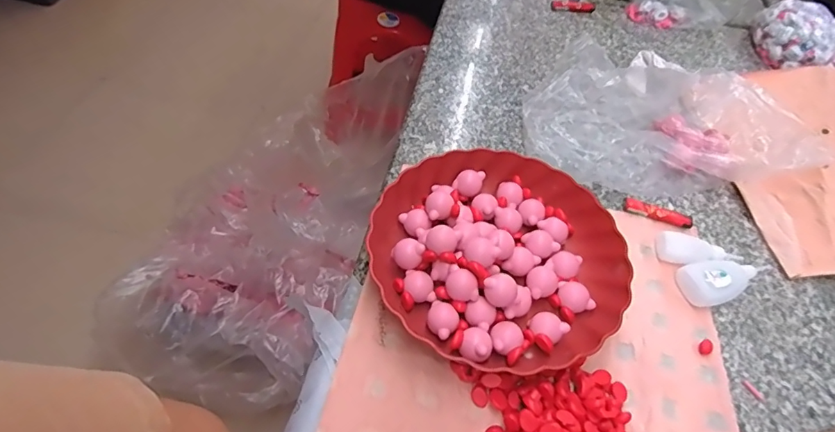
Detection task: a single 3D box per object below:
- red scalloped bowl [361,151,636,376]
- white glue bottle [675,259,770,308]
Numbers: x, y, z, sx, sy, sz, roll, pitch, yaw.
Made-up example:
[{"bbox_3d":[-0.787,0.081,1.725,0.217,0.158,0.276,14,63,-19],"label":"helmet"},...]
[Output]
[{"bbox_3d":[0.084,0.032,0.456,0.237,0.049,0.229,2,54,-3],"label":"red scalloped bowl"},{"bbox_3d":[0.325,0.064,0.474,0.114,0.024,0.043,-9,55,-11],"label":"white glue bottle"}]

